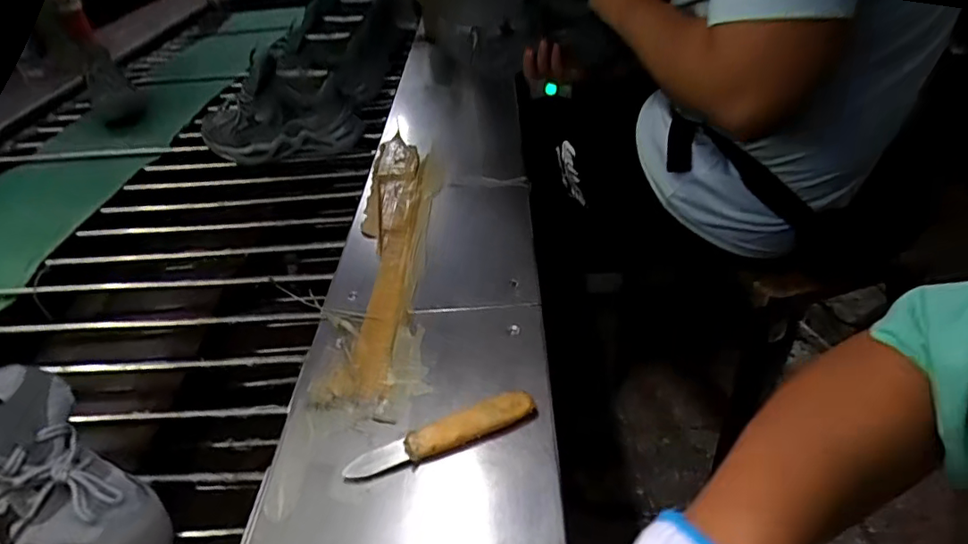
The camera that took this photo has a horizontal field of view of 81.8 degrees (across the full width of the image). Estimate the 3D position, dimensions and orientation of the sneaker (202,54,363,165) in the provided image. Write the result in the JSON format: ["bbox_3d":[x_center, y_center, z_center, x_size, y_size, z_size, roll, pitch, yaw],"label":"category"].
[{"bbox_3d":[-0.354,-0.271,0.941,0.268,0.147,0.081,0,38,5],"label":"sneaker"}]

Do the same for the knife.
[{"bbox_3d":[-0.034,0.136,0.465,0.161,0.015,0.030,-17,39,-16],"label":"knife"}]

